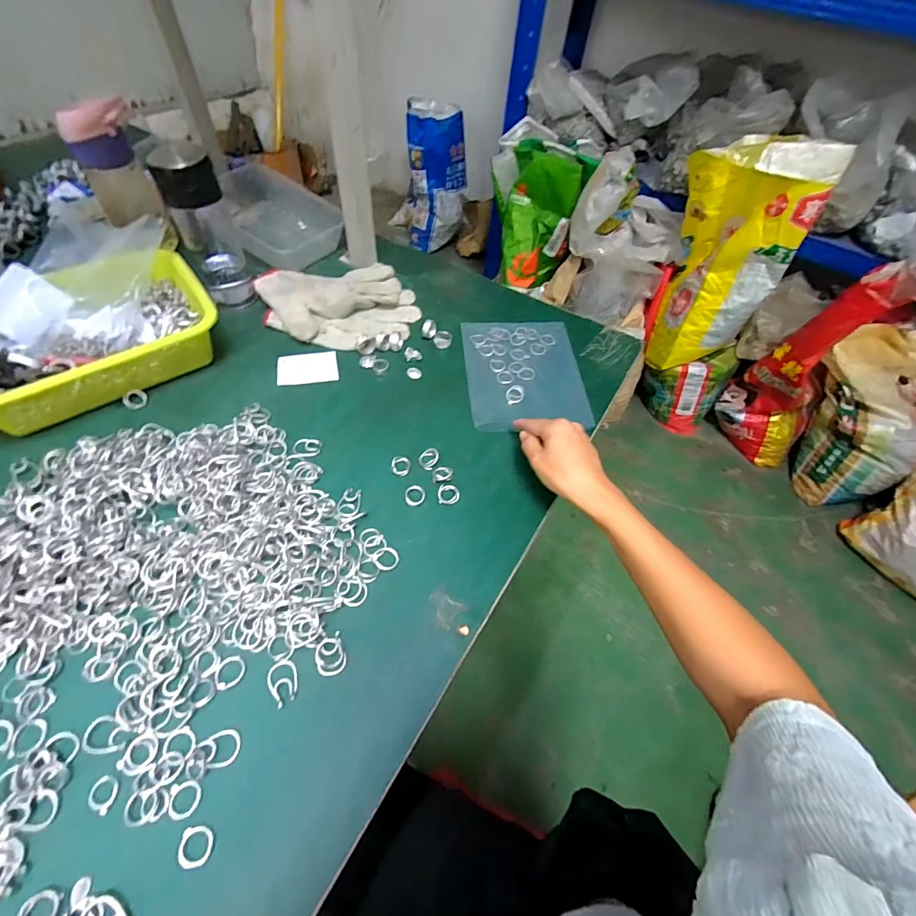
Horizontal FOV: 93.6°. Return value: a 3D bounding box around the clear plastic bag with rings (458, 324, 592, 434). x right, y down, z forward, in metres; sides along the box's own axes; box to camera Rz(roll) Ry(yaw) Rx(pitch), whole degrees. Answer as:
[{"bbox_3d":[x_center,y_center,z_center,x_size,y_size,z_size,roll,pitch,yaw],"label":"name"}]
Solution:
[{"bbox_3d":[0.086,-0.116,0.564,0.148,0.011,0.200,-2,56,-6],"label":"clear plastic bag with rings"}]

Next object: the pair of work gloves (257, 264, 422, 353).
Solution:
[{"bbox_3d":[-0.164,-0.217,0.607,0.206,0.022,0.164,-14,58,-13],"label":"pair of work gloves"}]

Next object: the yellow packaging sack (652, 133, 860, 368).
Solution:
[{"bbox_3d":[0.747,-0.568,1.222,0.209,0.547,0.296,-15,58,-17],"label":"yellow packaging sack"}]

